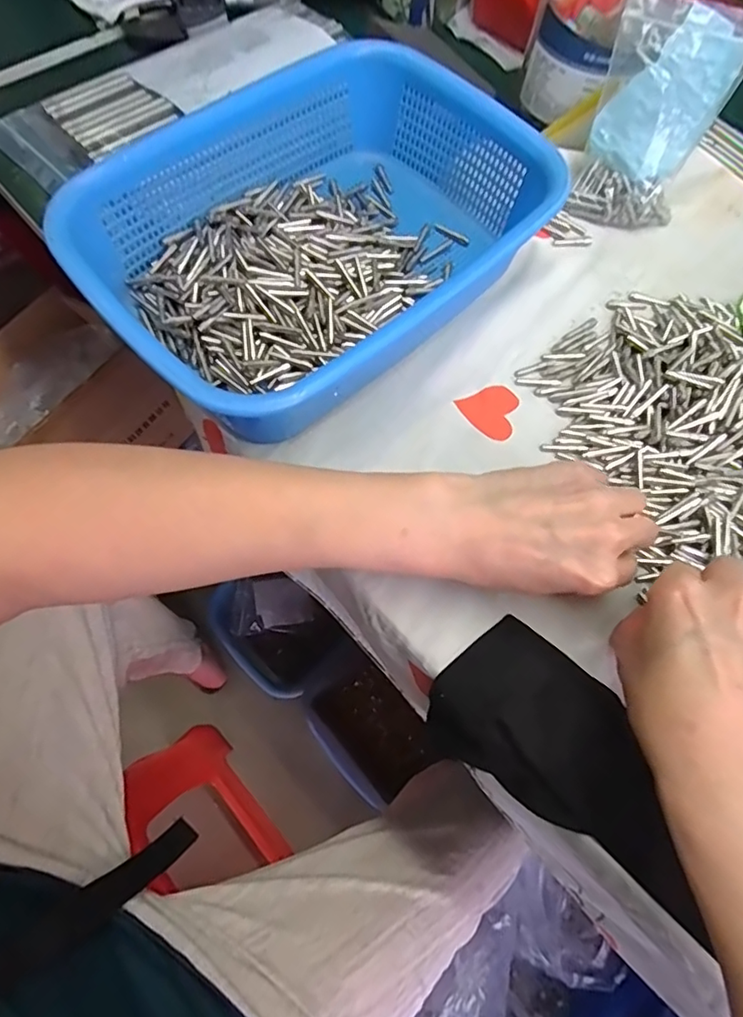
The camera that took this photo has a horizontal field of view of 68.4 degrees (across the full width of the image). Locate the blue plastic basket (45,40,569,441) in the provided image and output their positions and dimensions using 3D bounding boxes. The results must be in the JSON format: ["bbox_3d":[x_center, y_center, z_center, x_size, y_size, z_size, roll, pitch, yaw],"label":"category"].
[{"bbox_3d":[-0.028,-0.179,0.358,0.289,0.072,0.207,-37,74,-16],"label":"blue plastic basket"}]

